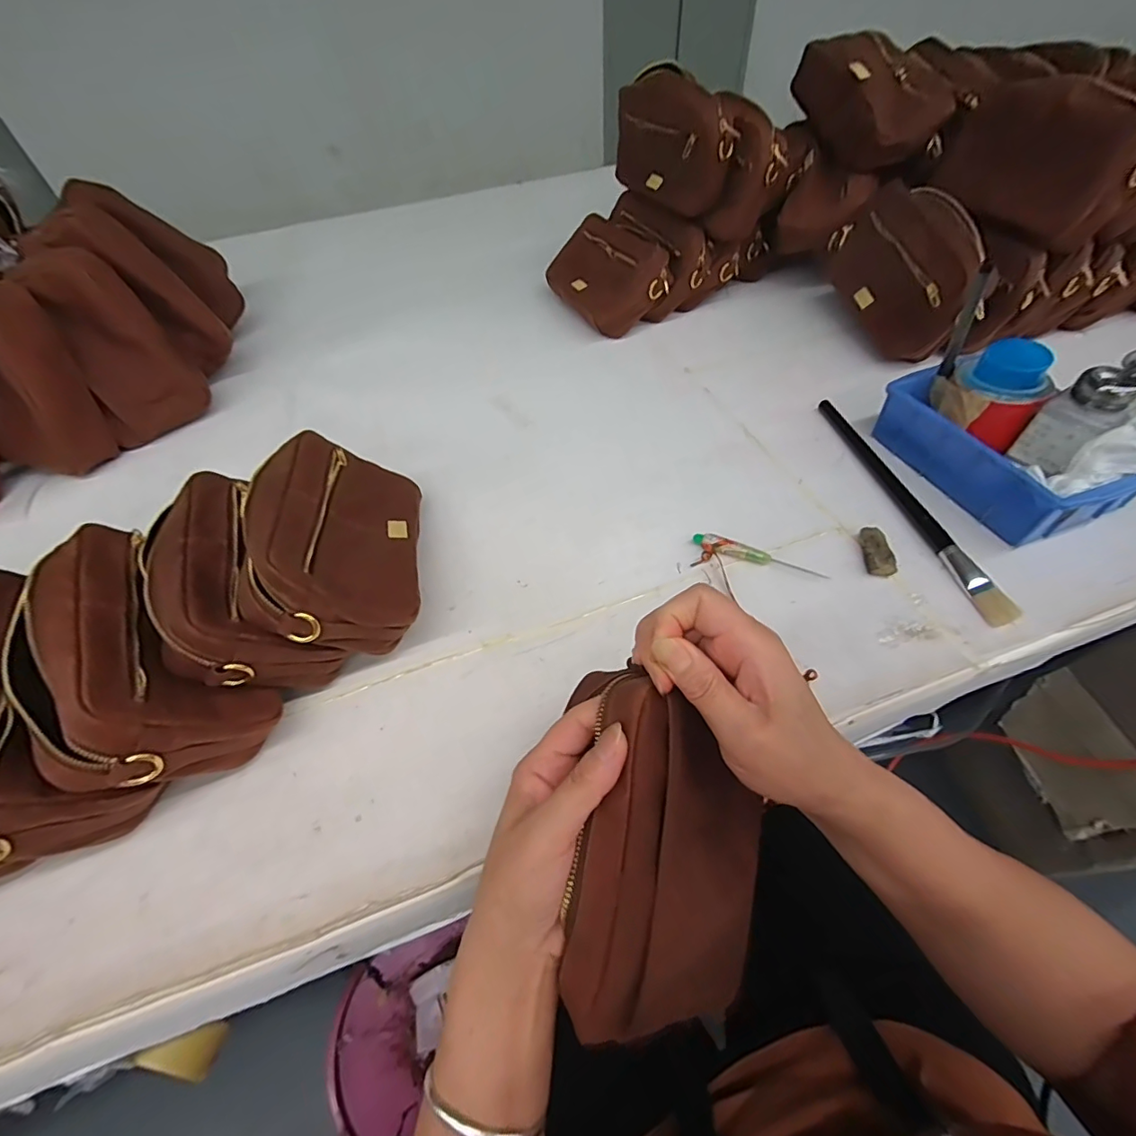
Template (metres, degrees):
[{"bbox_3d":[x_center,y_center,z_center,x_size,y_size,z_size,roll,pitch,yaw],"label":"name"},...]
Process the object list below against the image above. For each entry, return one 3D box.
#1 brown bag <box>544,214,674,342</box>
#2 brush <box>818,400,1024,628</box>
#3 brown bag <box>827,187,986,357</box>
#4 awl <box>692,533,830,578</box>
[{"bbox_3d":[0.057,-0.424,0.733,0.128,0.060,0.206,-47,53,19],"label":"brown bag"},{"bbox_3d":[0.320,-0.074,0.488,0.019,0.013,0.300,-9,51,-3],"label":"brush"},{"bbox_3d":[0.413,-0.367,0.620,0.051,0.139,0.220,-8,68,-19],"label":"brown bag"},{"bbox_3d":[0.168,-0.010,0.447,0.114,0.011,0.016,18,55,18],"label":"awl"}]

